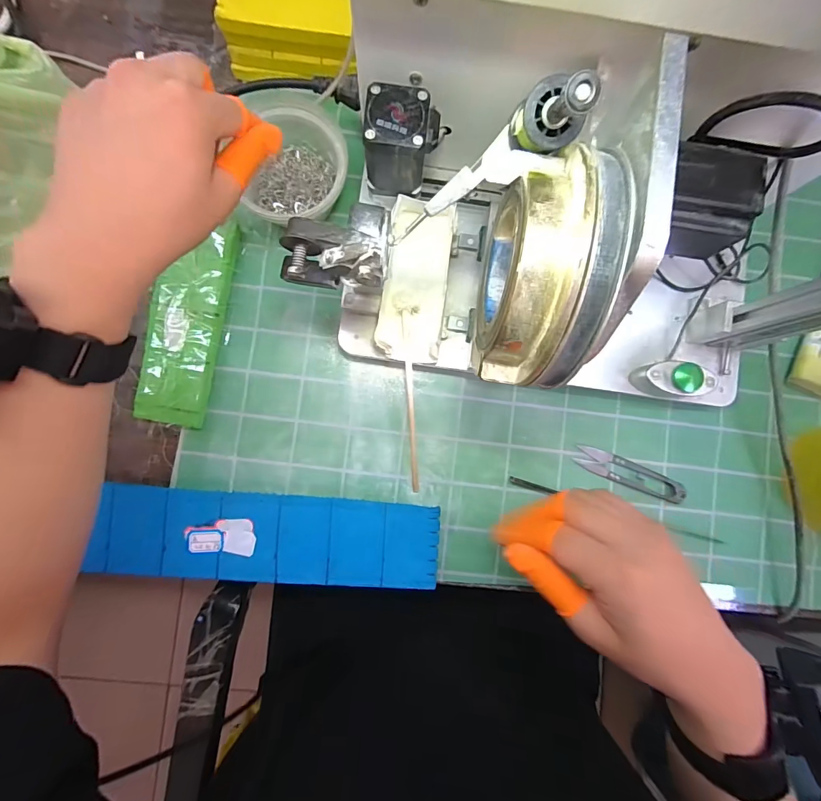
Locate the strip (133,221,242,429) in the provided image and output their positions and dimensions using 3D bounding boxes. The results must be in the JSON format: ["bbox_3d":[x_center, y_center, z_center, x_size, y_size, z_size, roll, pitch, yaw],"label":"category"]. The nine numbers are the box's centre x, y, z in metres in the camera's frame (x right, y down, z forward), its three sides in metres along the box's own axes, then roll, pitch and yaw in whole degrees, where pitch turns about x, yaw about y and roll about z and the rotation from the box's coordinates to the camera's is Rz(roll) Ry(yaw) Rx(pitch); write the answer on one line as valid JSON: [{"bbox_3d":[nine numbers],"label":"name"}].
[{"bbox_3d":[-0.190,-0.066,0.343,0.056,0.015,0.170,10,87,-1],"label":"strip"}]

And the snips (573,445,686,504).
[{"bbox_3d":[0.197,0.066,0.359,0.098,0.008,0.022,21,86,0],"label":"snips"}]

